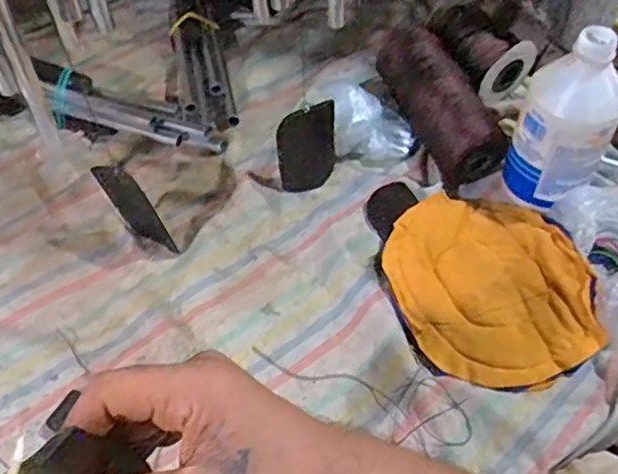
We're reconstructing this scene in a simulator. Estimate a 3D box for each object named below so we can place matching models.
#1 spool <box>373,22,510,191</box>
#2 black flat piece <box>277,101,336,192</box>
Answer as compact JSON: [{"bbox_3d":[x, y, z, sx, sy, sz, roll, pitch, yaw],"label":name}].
[{"bbox_3d":[0.119,-0.127,0.623,0.060,0.059,0.171,-21,56,-15],"label":"spool"},{"bbox_3d":[-0.002,-0.077,0.580,0.050,0.087,0.011,-8,41,-3],"label":"black flat piece"}]

